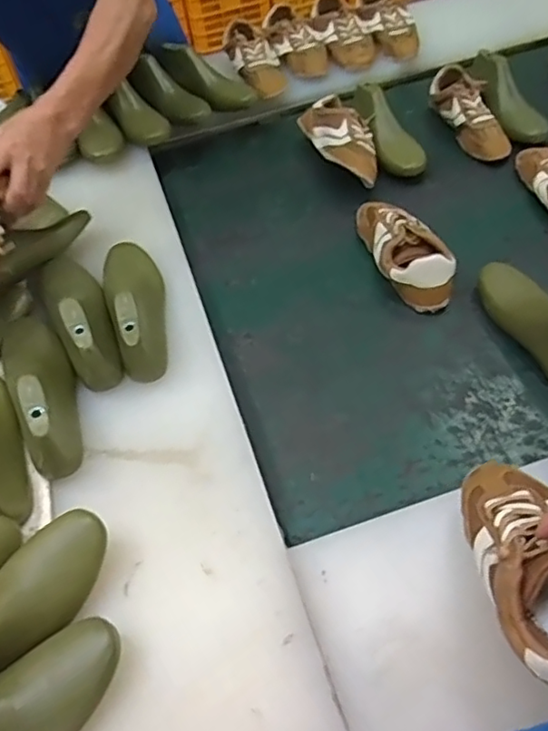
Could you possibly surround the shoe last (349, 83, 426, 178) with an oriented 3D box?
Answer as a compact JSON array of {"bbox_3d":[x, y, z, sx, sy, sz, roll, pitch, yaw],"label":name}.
[{"bbox_3d":[0.197,-0.425,1.044,0.069,0.078,0.233,-19,66,-10],"label":"shoe last"}]

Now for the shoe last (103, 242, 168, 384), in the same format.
[{"bbox_3d":[-0.183,-0.094,0.773,0.080,0.076,0.232,-20,54,-8],"label":"shoe last"}]

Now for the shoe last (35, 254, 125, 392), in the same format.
[{"bbox_3d":[-0.260,-0.081,0.769,0.076,0.080,0.252,-26,55,-12],"label":"shoe last"}]

